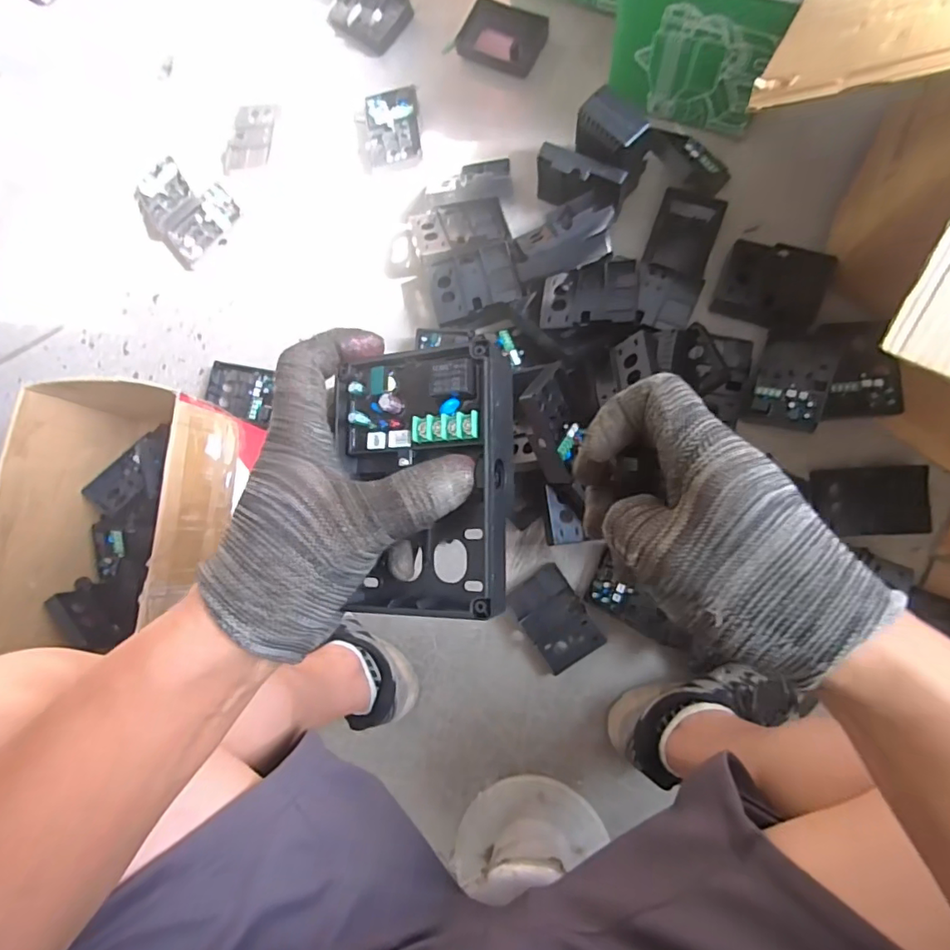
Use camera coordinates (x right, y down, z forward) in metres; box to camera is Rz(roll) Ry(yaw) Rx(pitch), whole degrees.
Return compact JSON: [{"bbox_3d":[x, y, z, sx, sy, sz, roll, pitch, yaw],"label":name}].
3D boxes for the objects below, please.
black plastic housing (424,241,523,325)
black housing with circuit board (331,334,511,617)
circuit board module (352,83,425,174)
[{"bbox_3d":[0.000,-0.271,0.760,0.123,0.051,0.085,-15,84,5],"label":"black plastic housing"},{"bbox_3d":[-0.023,0.004,0.256,0.091,0.032,0.124,-6,85,26],"label":"black housing with circuit board"},{"bbox_3d":[-0.136,-0.542,0.823,0.100,0.019,0.110,-8,85,6],"label":"circuit board module"}]

